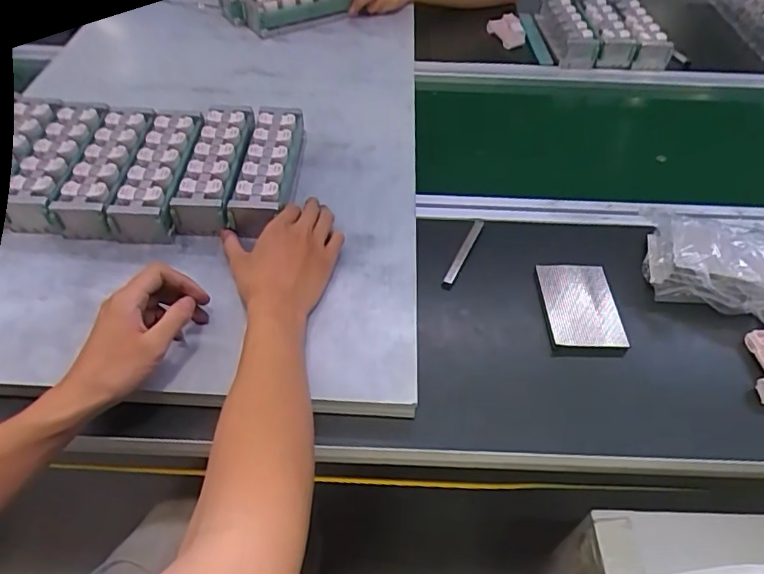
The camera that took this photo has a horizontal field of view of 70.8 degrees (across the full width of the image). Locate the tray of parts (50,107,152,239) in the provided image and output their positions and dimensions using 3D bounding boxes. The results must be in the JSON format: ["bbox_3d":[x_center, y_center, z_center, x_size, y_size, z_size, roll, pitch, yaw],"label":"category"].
[{"bbox_3d":[-0.315,-0.137,0.625,0.063,0.040,0.187,1,49,-1],"label":"tray of parts"}]

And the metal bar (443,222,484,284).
[{"bbox_3d":[0.094,-0.040,0.604,0.012,0.014,0.104,21,51,16],"label":"metal bar"}]

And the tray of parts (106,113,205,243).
[{"bbox_3d":[-0.253,-0.134,0.621,0.065,0.042,0.187,2,49,0],"label":"tray of parts"}]

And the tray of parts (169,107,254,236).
[{"bbox_3d":[-0.186,-0.140,0.613,0.060,0.042,0.184,1,49,-1],"label":"tray of parts"}]

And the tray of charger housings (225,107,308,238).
[{"bbox_3d":[-0.131,-0.139,0.627,0.061,0.050,0.187,5,52,3],"label":"tray of charger housings"}]

